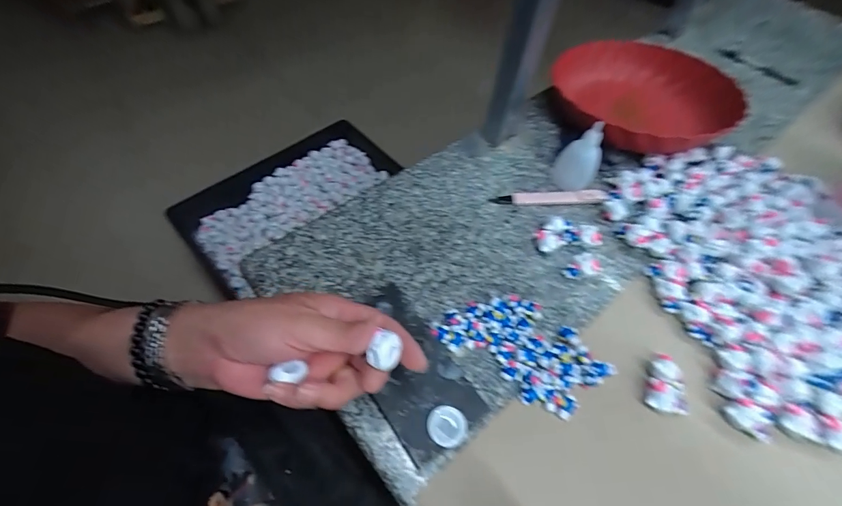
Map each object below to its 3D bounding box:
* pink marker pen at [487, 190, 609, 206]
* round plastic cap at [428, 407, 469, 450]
[{"bbox_3d":[0.157,-0.068,0.466,0.141,0.014,0.017,0,57,-3],"label":"pink marker pen"},{"bbox_3d":[0.021,0.139,0.306,0.032,0.009,0.029,15,57,6],"label":"round plastic cap"}]

